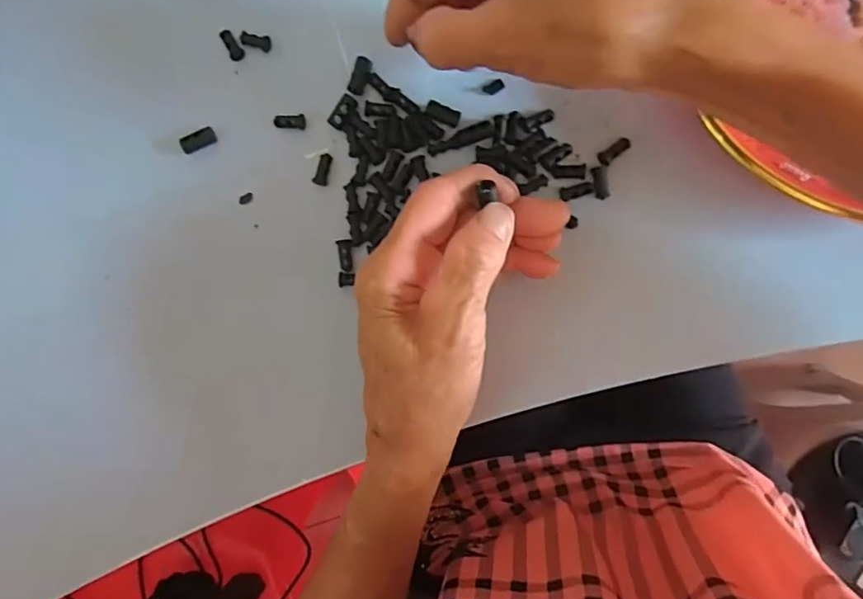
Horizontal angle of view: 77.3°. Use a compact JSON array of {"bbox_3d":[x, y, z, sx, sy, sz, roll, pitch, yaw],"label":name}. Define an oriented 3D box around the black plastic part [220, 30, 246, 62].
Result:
[{"bbox_3d":[-0.108,-0.137,0.289,0.007,0.004,0.017,-33,86,4],"label":"black plastic part"}]

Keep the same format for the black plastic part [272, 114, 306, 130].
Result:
[{"bbox_3d":[-0.075,-0.095,0.287,0.016,0.005,0.007,3,89,5],"label":"black plastic part"}]

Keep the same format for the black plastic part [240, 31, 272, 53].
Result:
[{"bbox_3d":[-0.094,-0.139,0.289,0.017,0.004,0.008,19,90,6],"label":"black plastic part"}]

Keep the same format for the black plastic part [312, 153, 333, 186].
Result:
[{"bbox_3d":[-0.058,-0.069,0.286,0.006,0.005,0.017,15,90,6],"label":"black plastic part"}]

